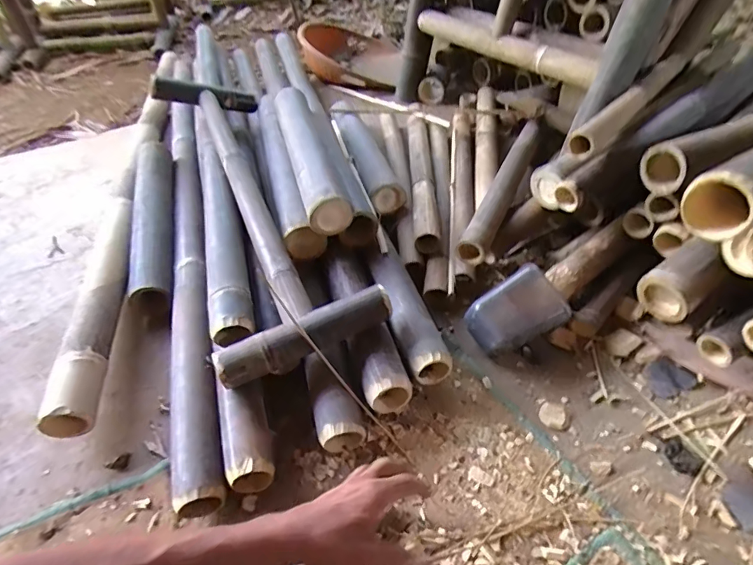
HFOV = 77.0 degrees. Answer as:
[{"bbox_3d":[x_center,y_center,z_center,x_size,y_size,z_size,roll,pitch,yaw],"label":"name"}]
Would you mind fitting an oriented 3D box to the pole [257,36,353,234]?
[{"bbox_3d":[-0.145,-0.283,0.989,0.087,0.067,0.494,-12,46,-9],"label":"pole"}]

